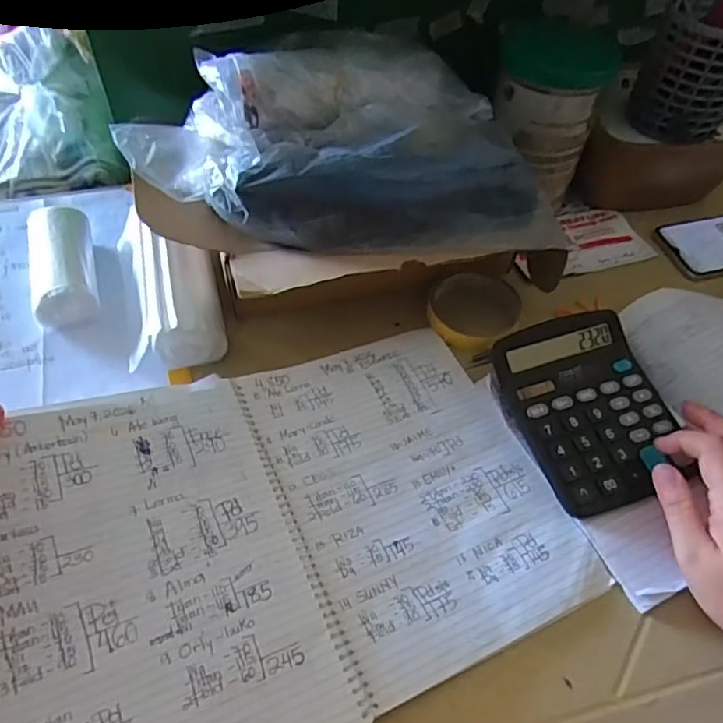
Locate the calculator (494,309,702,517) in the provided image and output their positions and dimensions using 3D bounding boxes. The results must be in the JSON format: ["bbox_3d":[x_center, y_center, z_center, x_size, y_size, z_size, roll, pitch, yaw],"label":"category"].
[{"bbox_3d":[0.178,0.032,0.445,0.116,0.035,0.140,-15,55,-15],"label":"calculator"}]

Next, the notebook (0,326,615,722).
[{"bbox_3d":[-0.048,0.101,0.377,0.370,0.053,0.242,-21,57,-19],"label":"notebook"}]

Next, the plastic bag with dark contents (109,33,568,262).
[{"bbox_3d":[0.000,-0.186,0.479,0.317,0.087,0.204,10,53,3],"label":"plastic bag with dark contents"}]

